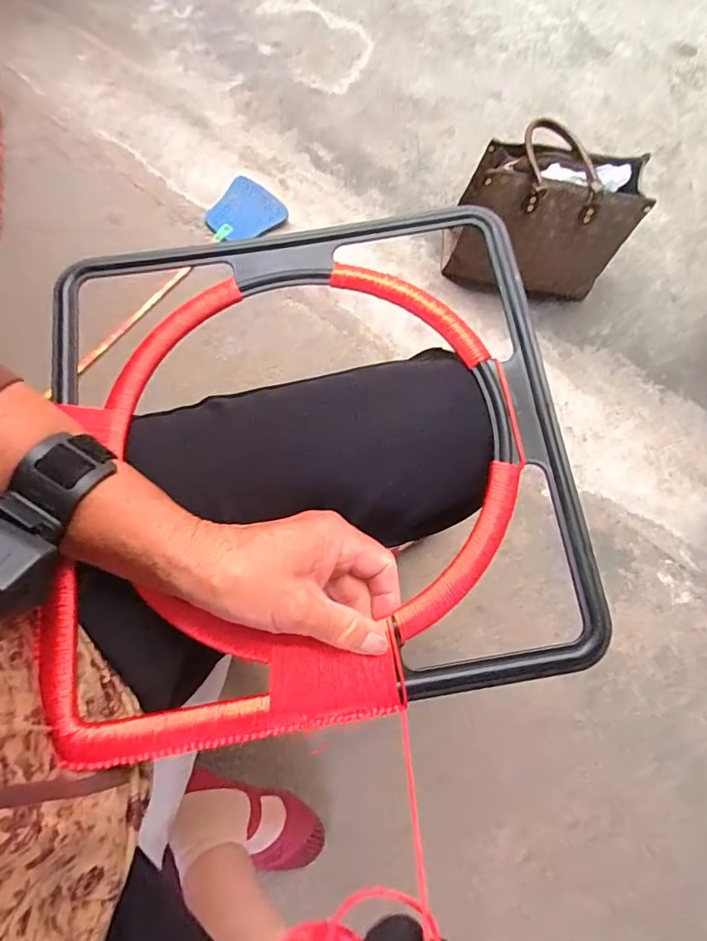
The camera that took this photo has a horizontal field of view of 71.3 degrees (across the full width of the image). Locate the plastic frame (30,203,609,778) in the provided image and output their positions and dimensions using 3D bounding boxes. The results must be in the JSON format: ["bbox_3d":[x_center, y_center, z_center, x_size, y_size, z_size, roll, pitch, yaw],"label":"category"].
[{"bbox_3d":[-0.035,-0.016,0.319,0.338,0.031,0.332,-11,75,-5],"label":"plastic frame"}]

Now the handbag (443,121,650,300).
[{"bbox_3d":[0.348,-0.477,0.933,0.301,0.241,0.159,10,72,-3],"label":"handbag"}]

